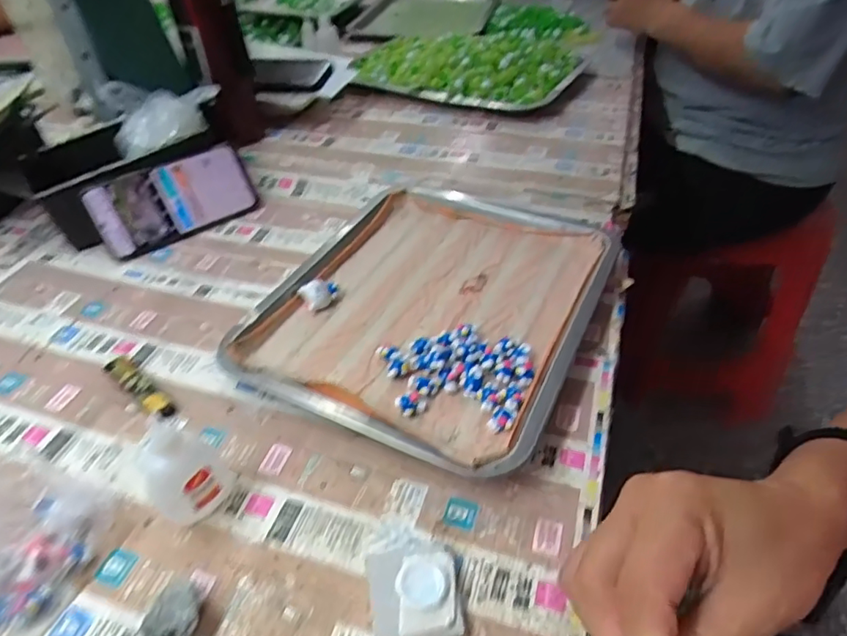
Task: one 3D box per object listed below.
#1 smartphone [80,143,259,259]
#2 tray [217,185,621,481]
[{"bbox_3d":[-0.266,-0.127,0.589,0.160,0.077,0.006,-27,19,-24],"label":"smartphone"},{"bbox_3d":[0.008,-0.017,0.498,0.267,0.034,0.308,19,46,21],"label":"tray"}]

